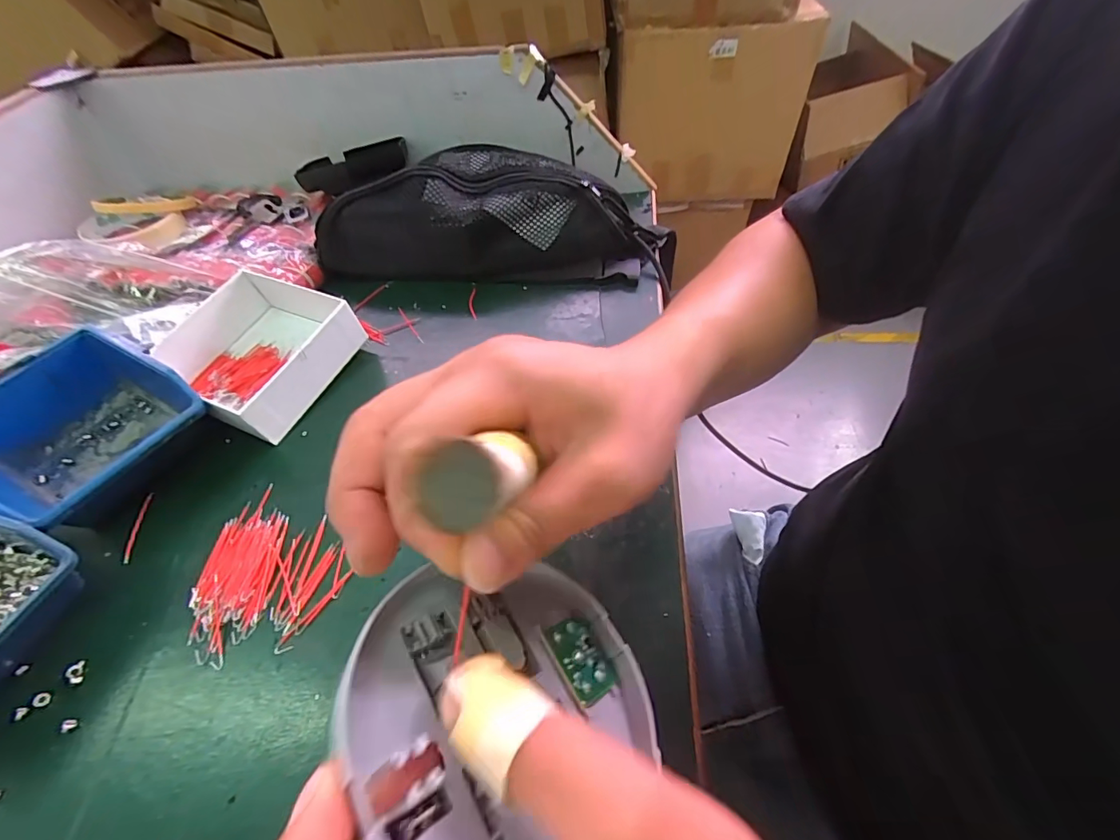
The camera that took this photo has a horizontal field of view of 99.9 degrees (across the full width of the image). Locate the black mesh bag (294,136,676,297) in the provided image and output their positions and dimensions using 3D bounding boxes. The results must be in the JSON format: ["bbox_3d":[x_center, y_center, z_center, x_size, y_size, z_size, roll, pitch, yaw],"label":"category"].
[{"bbox_3d":[-0.058,-0.192,0.433,0.307,0.094,0.127,7,51,9],"label":"black mesh bag"}]

